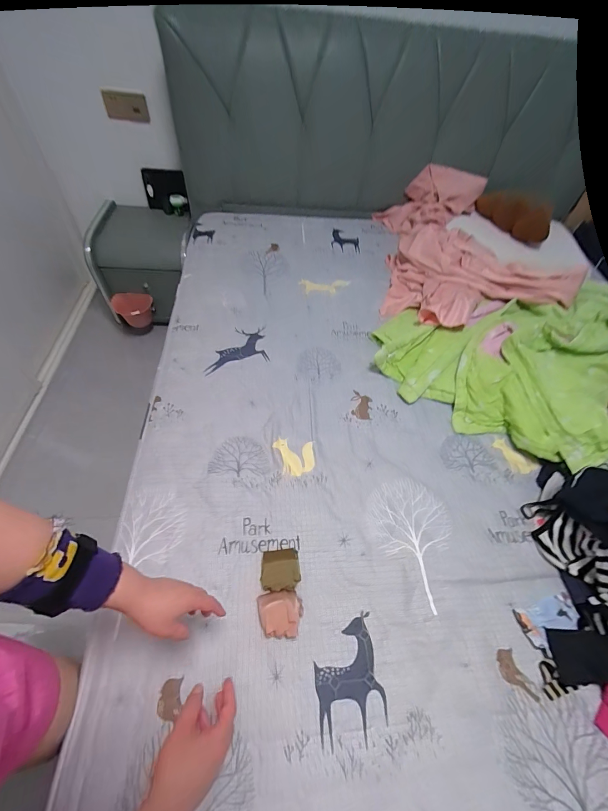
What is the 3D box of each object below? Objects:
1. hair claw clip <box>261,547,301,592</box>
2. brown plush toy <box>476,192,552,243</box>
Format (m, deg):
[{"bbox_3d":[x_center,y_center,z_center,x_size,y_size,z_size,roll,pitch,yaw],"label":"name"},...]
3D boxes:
[{"bbox_3d":[-0.049,0.337,0.680,0.076,0.040,0.077,-4,55,-7],"label":"hair claw clip"},{"bbox_3d":[0.799,-0.731,1.261,0.272,0.105,0.072,40,61,20],"label":"brown plush toy"}]

